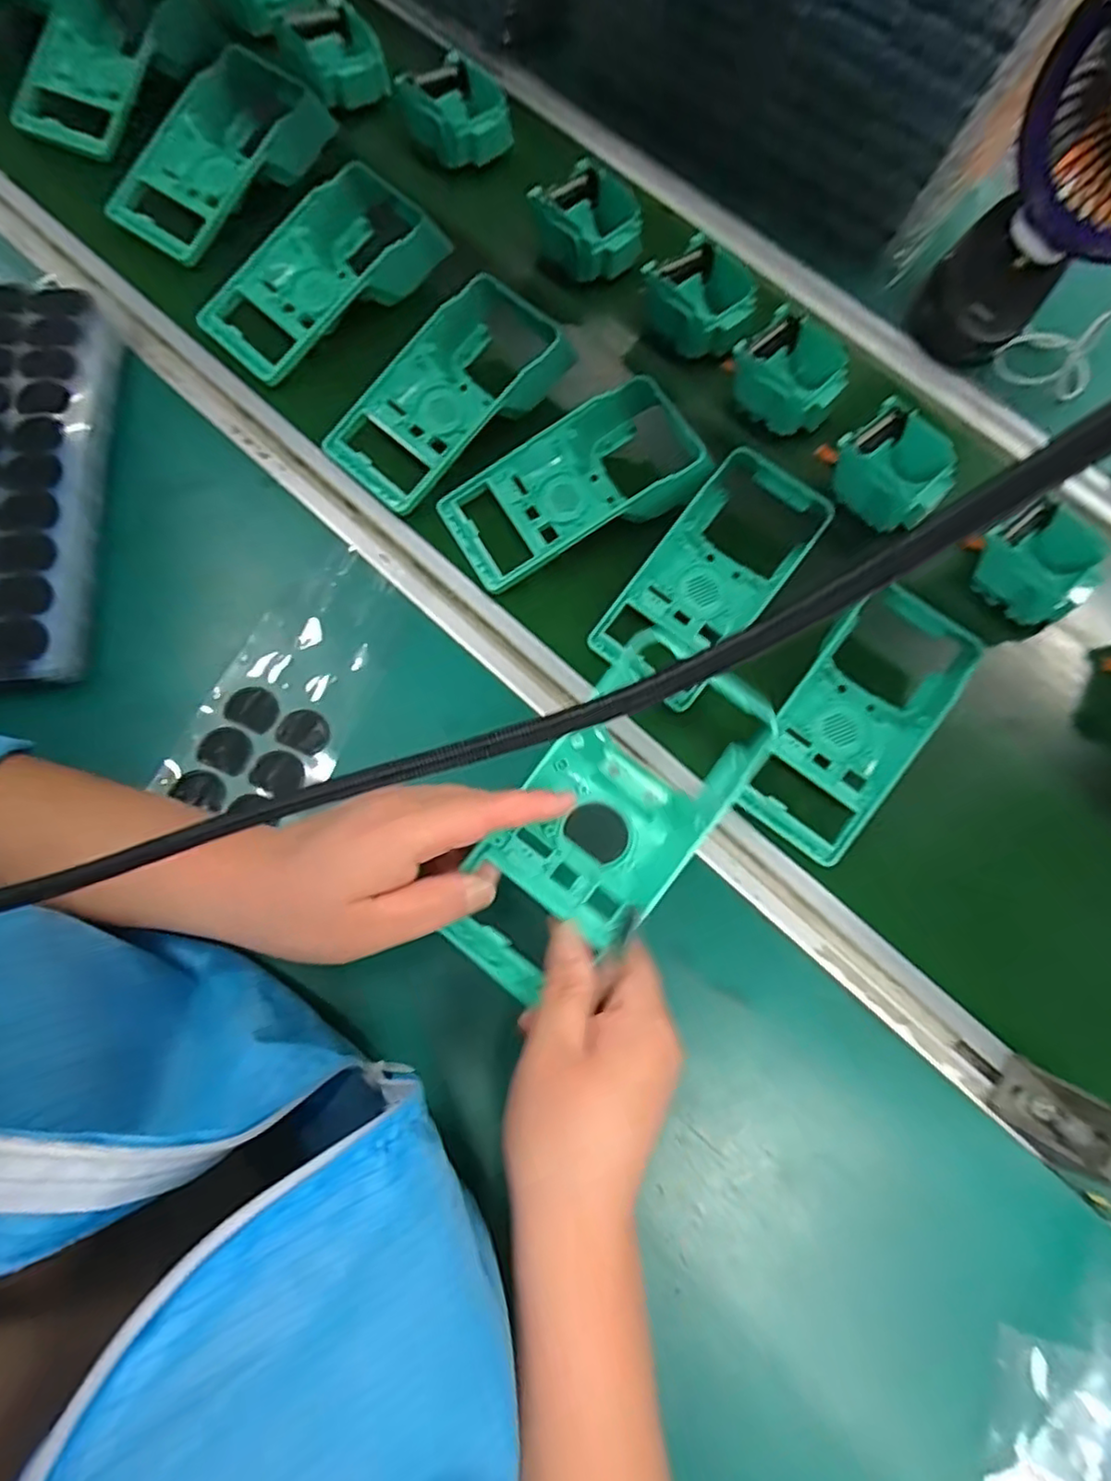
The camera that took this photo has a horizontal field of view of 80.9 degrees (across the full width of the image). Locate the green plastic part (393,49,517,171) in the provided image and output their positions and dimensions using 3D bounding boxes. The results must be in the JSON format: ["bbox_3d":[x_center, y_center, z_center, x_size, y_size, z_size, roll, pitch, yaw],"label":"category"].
[{"bbox_3d":[-0.087,-0.542,0.562,0.072,0.038,0.074,-38,78,-18],"label":"green plastic part"}]

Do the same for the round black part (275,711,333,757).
[{"bbox_3d":[-0.153,-0.005,0.399,0.029,0.005,0.028,9,65,-20],"label":"round black part"}]

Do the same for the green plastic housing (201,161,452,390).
[{"bbox_3d":[-0.173,-0.355,0.492,0.183,0.052,0.080,-40,79,-19],"label":"green plastic housing"}]

